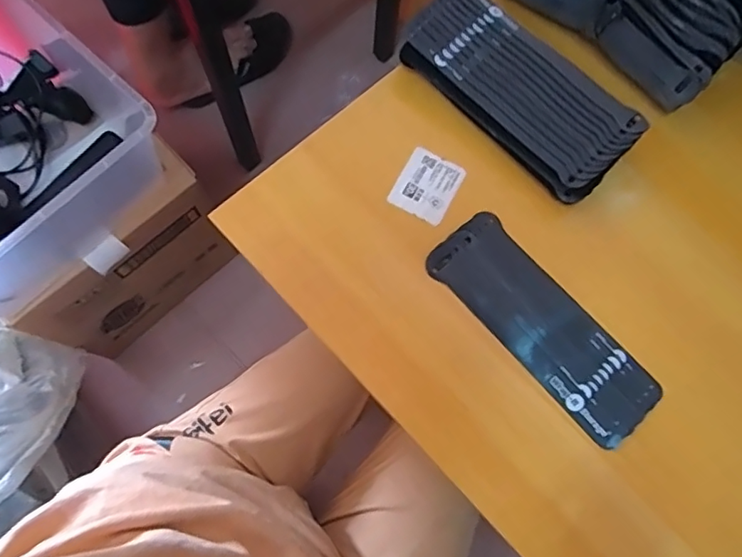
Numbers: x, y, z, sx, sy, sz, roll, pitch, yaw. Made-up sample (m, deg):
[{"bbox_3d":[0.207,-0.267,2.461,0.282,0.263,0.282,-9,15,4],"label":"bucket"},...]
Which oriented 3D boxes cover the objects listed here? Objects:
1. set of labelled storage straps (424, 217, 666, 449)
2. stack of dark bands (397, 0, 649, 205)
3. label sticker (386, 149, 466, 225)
[{"bbox_3d":[0.137,0.037,0.429,0.069,0.015,0.200,-40,79,-12],"label":"set of labelled storage straps"},{"bbox_3d":[0.122,-0.157,0.457,0.199,0.039,0.086,42,77,9],"label":"stack of dark bands"},{"bbox_3d":[0.048,-0.079,0.461,0.049,0.004,0.057,29,77,2],"label":"label sticker"}]

